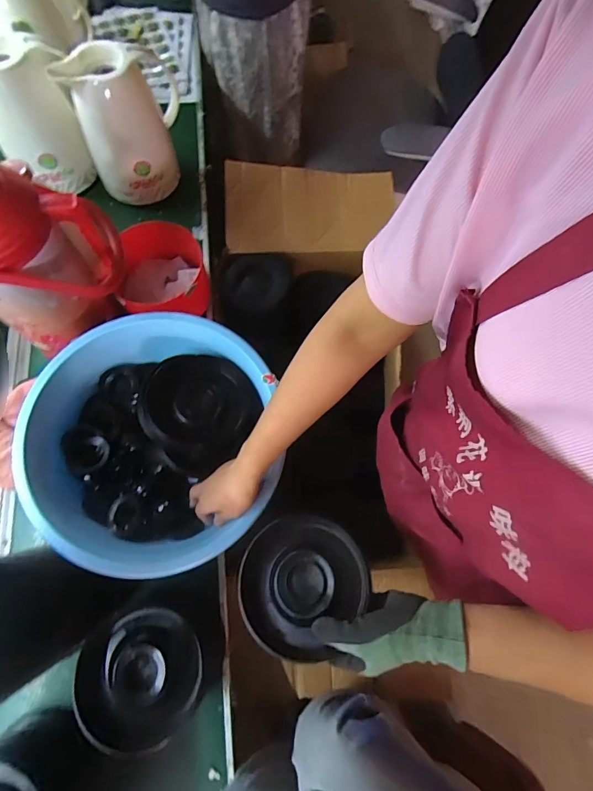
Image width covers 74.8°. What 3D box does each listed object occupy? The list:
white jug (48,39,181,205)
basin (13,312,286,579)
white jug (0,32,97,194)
[{"bbox_3d":[-0.319,-0.529,0.761,0.193,0.218,0.150,-17,74,-7],"label":"white jug"},{"bbox_3d":[-0.200,0.065,0.592,0.321,0.108,0.360,-5,72,-4],"label":"basin"},{"bbox_3d":[-0.499,-0.532,0.756,0.179,0.213,0.115,-32,76,-11],"label":"white jug"}]

